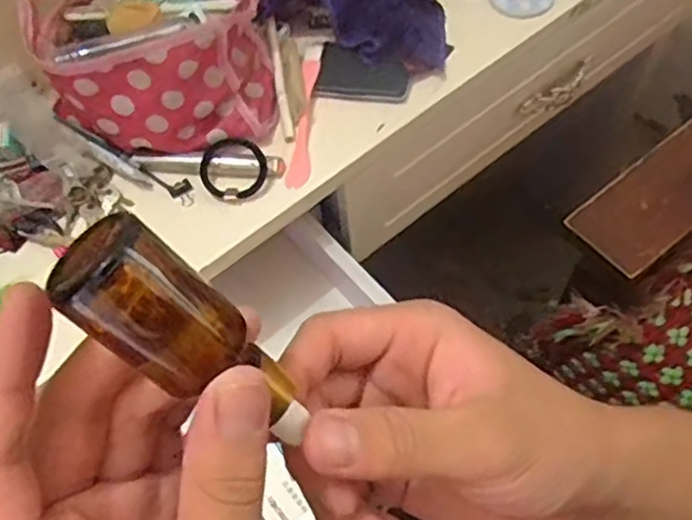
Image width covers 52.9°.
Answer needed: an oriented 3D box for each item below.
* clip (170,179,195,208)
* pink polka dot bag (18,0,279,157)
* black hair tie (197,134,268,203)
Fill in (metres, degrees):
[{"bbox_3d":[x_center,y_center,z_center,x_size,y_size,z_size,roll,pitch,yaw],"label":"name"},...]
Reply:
[{"bbox_3d":[-0.135,-0.056,0.577,0.018,0.004,0.025,-34,64,-15],"label":"clip"},{"bbox_3d":[-0.159,-0.177,0.590,0.184,0.100,0.163,-7,60,-1],"label":"pink polka dot bag"},{"bbox_3d":[-0.093,-0.075,0.568,0.053,0.013,0.053,0,83,2],"label":"black hair tie"}]

